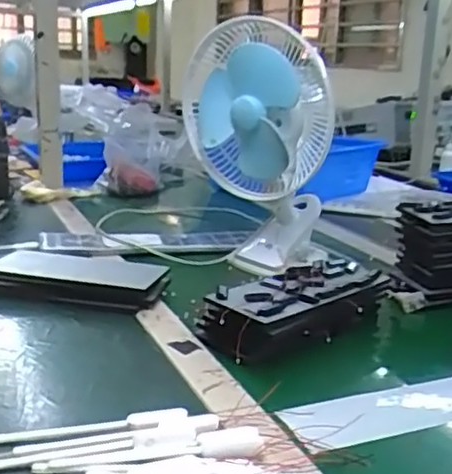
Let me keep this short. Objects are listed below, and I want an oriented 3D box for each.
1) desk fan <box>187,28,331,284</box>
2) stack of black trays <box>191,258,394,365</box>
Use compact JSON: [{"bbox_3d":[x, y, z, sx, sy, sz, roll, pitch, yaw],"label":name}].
[{"bbox_3d":[0.047,-0.127,0.865,0.195,0.311,0.125,19,30,33],"label":"desk fan"},{"bbox_3d":[0.071,0.069,0.664,0.211,0.053,0.099,-11,20,-37],"label":"stack of black trays"}]

